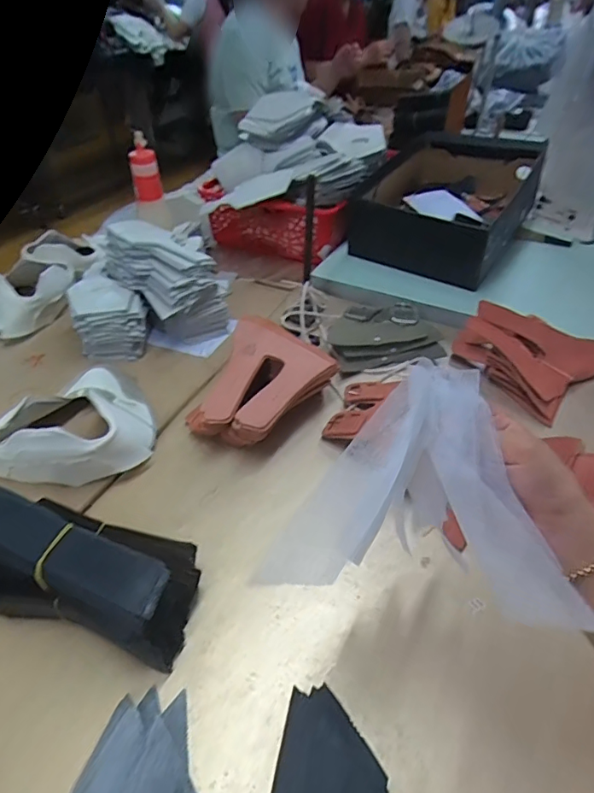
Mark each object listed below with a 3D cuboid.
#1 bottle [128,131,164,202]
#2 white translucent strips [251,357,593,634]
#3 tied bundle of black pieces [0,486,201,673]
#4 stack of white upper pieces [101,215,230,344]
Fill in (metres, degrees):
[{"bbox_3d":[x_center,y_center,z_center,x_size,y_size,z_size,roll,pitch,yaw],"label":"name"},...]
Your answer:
[{"bbox_3d":[-0.280,-0.420,0.940,0.050,0.107,0.056,-14,43,-16],"label":"bottle"},{"bbox_3d":[0.082,0.056,0.343,0.185,0.024,0.155,3,77,19],"label":"white translucent strips"},{"bbox_3d":[-0.194,0.147,0.455,0.205,0.095,0.095,11,42,12],"label":"tied bundle of black pieces"},{"bbox_3d":[-0.209,-0.176,0.790,0.201,0.133,0.108,33,50,32],"label":"stack of white upper pieces"}]

